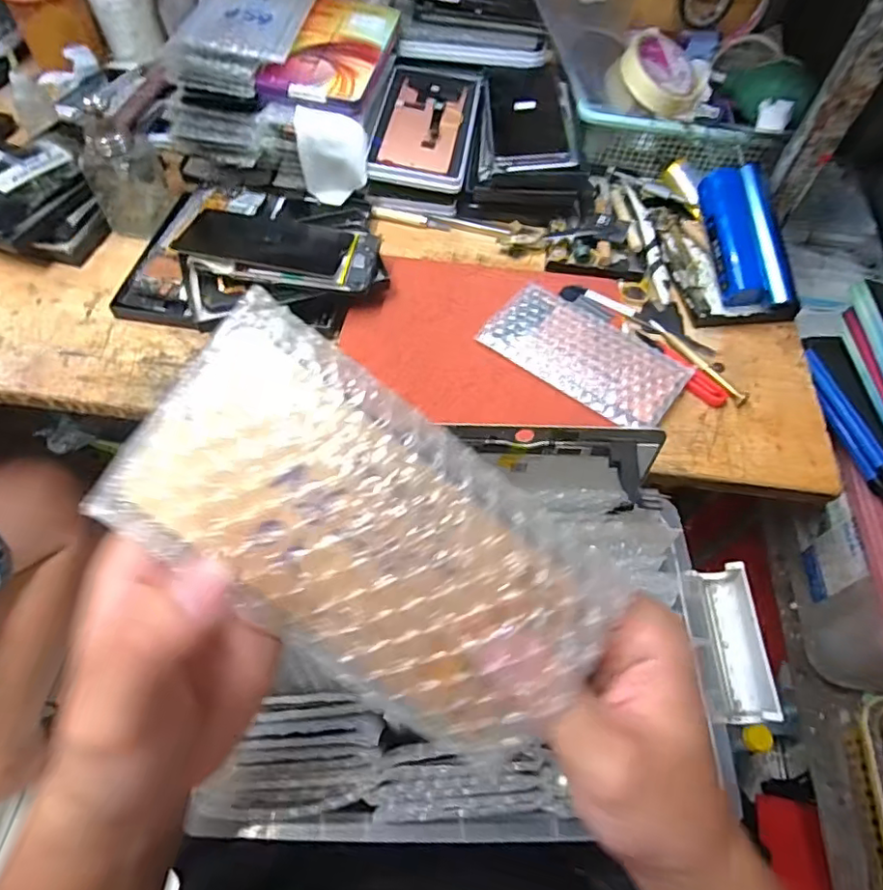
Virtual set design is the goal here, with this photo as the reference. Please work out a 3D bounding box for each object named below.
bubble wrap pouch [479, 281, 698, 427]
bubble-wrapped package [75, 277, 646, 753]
[{"bbox_3d":[0.127,-0.081,0.504,0.170,0.015,0.090,36,64,18],"label":"bubble wrap pouch"},{"bbox_3d":[-0.023,0.033,0.194,0.165,0.010,0.088,38,90,-2],"label":"bubble-wrapped package"}]

